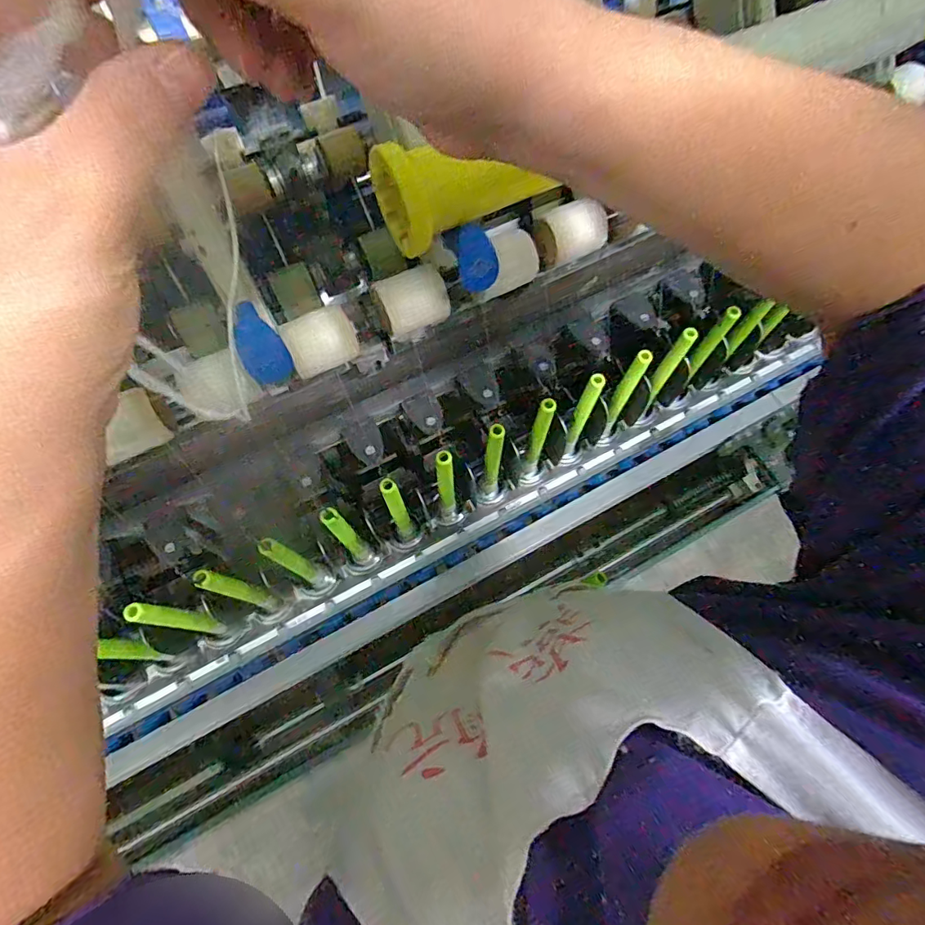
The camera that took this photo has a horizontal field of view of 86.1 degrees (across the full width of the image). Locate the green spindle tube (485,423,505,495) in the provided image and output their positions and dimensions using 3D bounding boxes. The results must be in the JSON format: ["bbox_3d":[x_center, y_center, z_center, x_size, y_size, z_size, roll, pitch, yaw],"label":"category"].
[{"bbox_3d":[0.040,0.000,0.637,0.020,0.167,0.024,9,68,4],"label":"green spindle tube"}]

